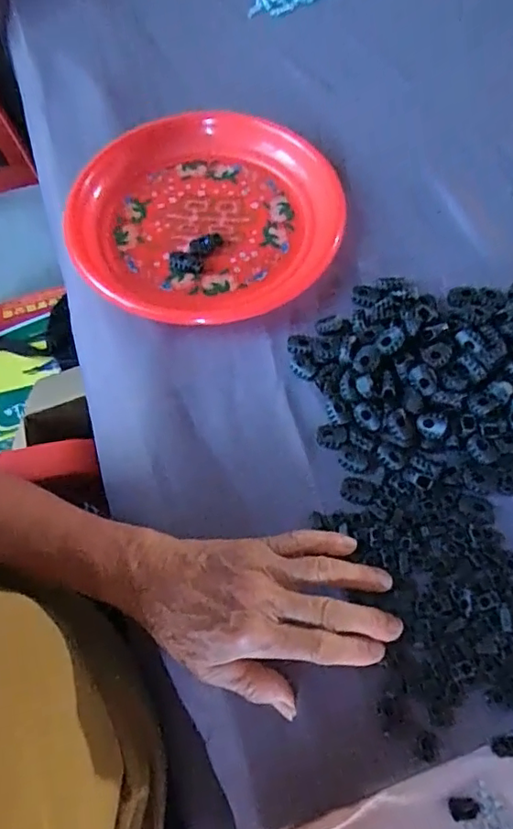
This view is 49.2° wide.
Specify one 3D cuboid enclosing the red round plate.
[{"bbox_3d":[-0.043,-0.164,0.473,0.214,0.037,0.216,-1,66,3],"label":"red round plate"}]

